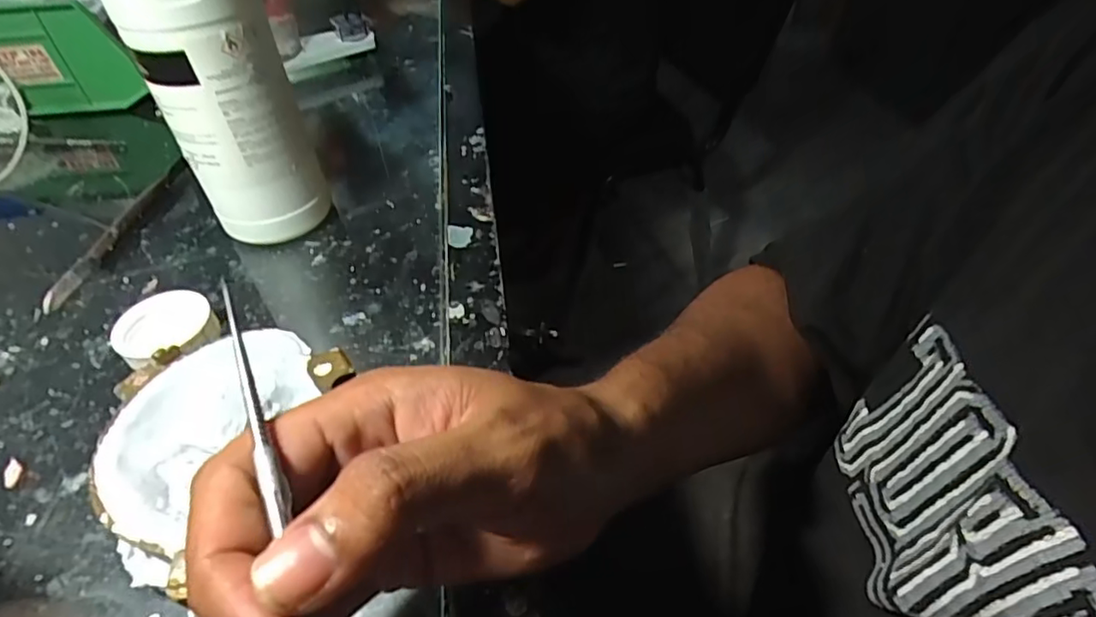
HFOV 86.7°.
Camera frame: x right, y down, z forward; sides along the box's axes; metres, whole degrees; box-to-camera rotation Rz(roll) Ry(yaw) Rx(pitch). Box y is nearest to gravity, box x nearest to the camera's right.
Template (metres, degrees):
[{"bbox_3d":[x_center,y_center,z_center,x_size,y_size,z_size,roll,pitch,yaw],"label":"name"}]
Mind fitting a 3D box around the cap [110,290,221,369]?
[{"bbox_3d":[-0.194,0.014,0.298,0.044,0.022,0.044,-2,46,2],"label":"cap"}]

